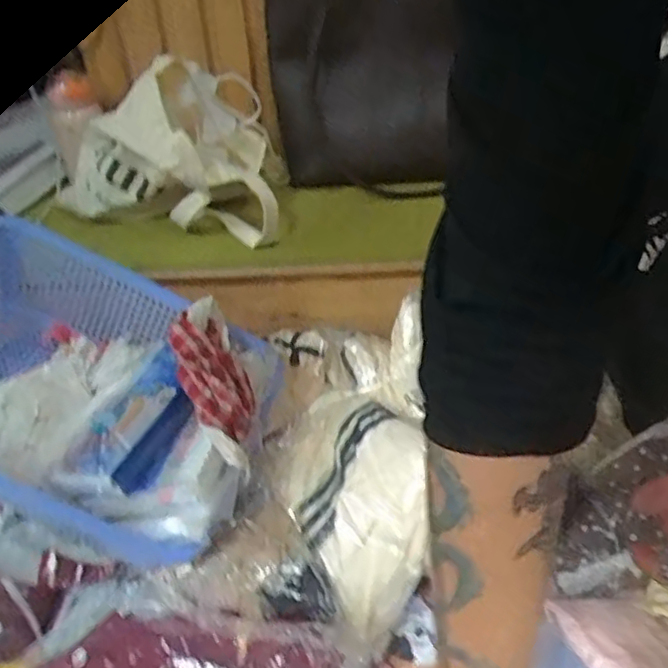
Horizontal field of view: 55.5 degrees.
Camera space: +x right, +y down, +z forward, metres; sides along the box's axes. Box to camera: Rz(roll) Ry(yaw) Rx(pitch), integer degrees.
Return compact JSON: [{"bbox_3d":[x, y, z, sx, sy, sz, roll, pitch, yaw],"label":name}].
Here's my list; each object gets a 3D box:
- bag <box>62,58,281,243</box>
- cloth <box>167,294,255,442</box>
[{"bbox_3d":[-0.207,-0.214,0.778,0.264,0.196,0.178,-6,36,-4],"label":"bag"},{"bbox_3d":[-0.128,0.036,0.663,0.071,0.076,0.153,-12,37,-12],"label":"cloth"}]

